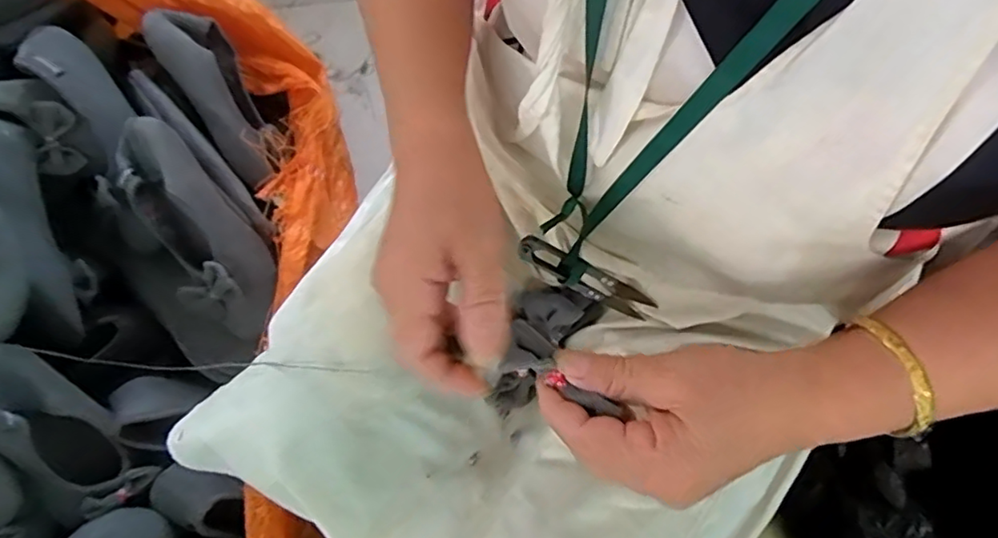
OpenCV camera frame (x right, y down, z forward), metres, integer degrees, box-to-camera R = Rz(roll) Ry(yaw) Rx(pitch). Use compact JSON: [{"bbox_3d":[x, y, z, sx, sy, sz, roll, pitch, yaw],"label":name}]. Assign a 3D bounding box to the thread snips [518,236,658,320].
[{"bbox_3d":[0.058,0.007,0.404,0.104,0.024,0.014,27,72,-18],"label":"thread snips"}]

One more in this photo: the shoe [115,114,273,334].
[{"bbox_3d":[-0.307,-0.042,0.600,0.092,0.060,0.239,-34,87,-10],"label":"shoe"}]

